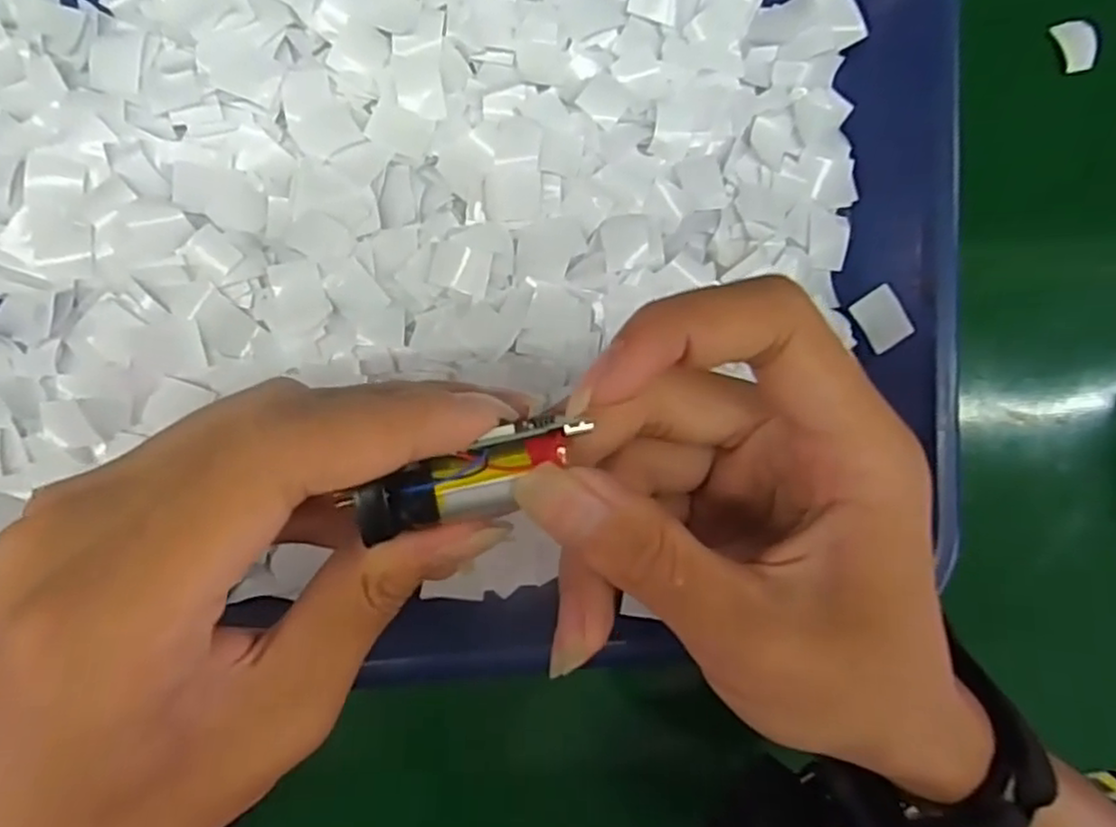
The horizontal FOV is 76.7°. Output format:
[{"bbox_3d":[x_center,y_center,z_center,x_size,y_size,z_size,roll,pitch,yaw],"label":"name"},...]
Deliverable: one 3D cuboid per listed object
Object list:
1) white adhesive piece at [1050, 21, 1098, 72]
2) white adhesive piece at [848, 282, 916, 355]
[{"bbox_3d":[0.205,-0.145,0.279,0.017,0.004,0.020,-11,97,-7],"label":"white adhesive piece"},{"bbox_3d":[0.115,-0.033,0.249,0.004,0.016,0.021,-7,67,-43],"label":"white adhesive piece"}]

